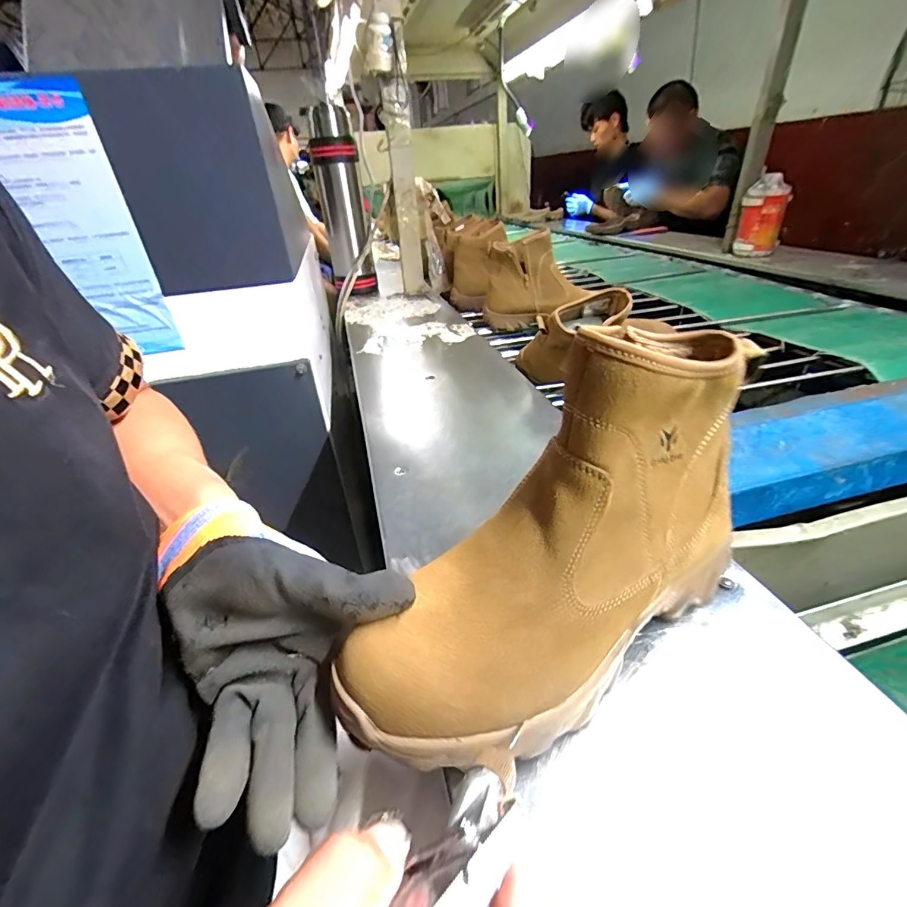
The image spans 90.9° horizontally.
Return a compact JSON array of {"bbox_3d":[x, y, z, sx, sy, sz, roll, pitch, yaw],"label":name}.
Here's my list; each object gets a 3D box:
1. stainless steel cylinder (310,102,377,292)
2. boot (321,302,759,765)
[{"bbox_3d":[-0.284,-0.622,1.144,0.121,0.401,0.099,-12,33,-10],"label":"stainless steel cylinder"},{"bbox_3d":[0.052,0.030,0.226,0.244,0.169,0.090,-22,35,-23],"label":"boot"}]

